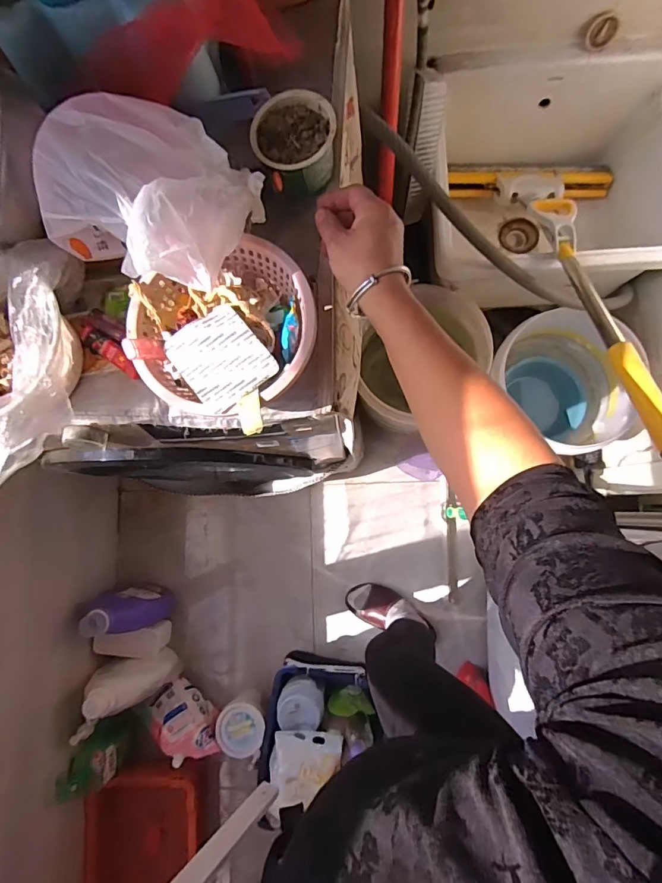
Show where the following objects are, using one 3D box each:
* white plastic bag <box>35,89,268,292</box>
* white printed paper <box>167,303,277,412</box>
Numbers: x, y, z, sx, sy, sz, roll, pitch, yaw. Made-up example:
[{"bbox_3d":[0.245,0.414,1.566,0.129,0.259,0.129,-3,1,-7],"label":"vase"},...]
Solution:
[{"bbox_3d":[-0.154,-0.211,0.381,0.158,0.086,0.136,24,85,6],"label":"white plastic bag"},{"bbox_3d":[-0.100,-0.076,0.409,0.074,0.010,0.084,-38,82,-2],"label":"white printed paper"}]

